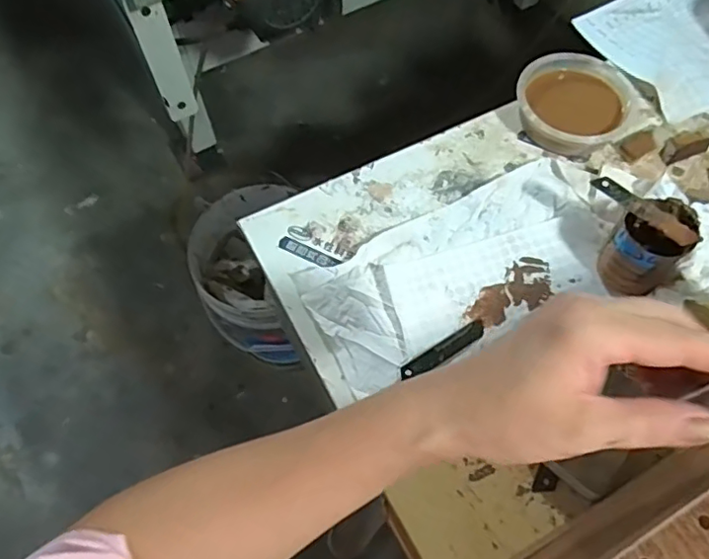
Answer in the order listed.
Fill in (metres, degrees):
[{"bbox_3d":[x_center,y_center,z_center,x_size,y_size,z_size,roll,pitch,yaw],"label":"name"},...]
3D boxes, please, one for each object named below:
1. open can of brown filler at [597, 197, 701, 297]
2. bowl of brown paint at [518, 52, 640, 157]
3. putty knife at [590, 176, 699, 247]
[{"bbox_3d":[0.275,-0.033,0.526,0.073,0.060,0.065,-39,69,-17],"label":"open can of brown filler"},{"bbox_3d":[0.247,-0.198,0.642,0.124,0.038,0.131,0,63,1],"label":"bowl of brown paint"},{"bbox_3d":[0.259,-0.062,0.506,0.099,0.007,0.018,39,70,18],"label":"putty knife"}]

